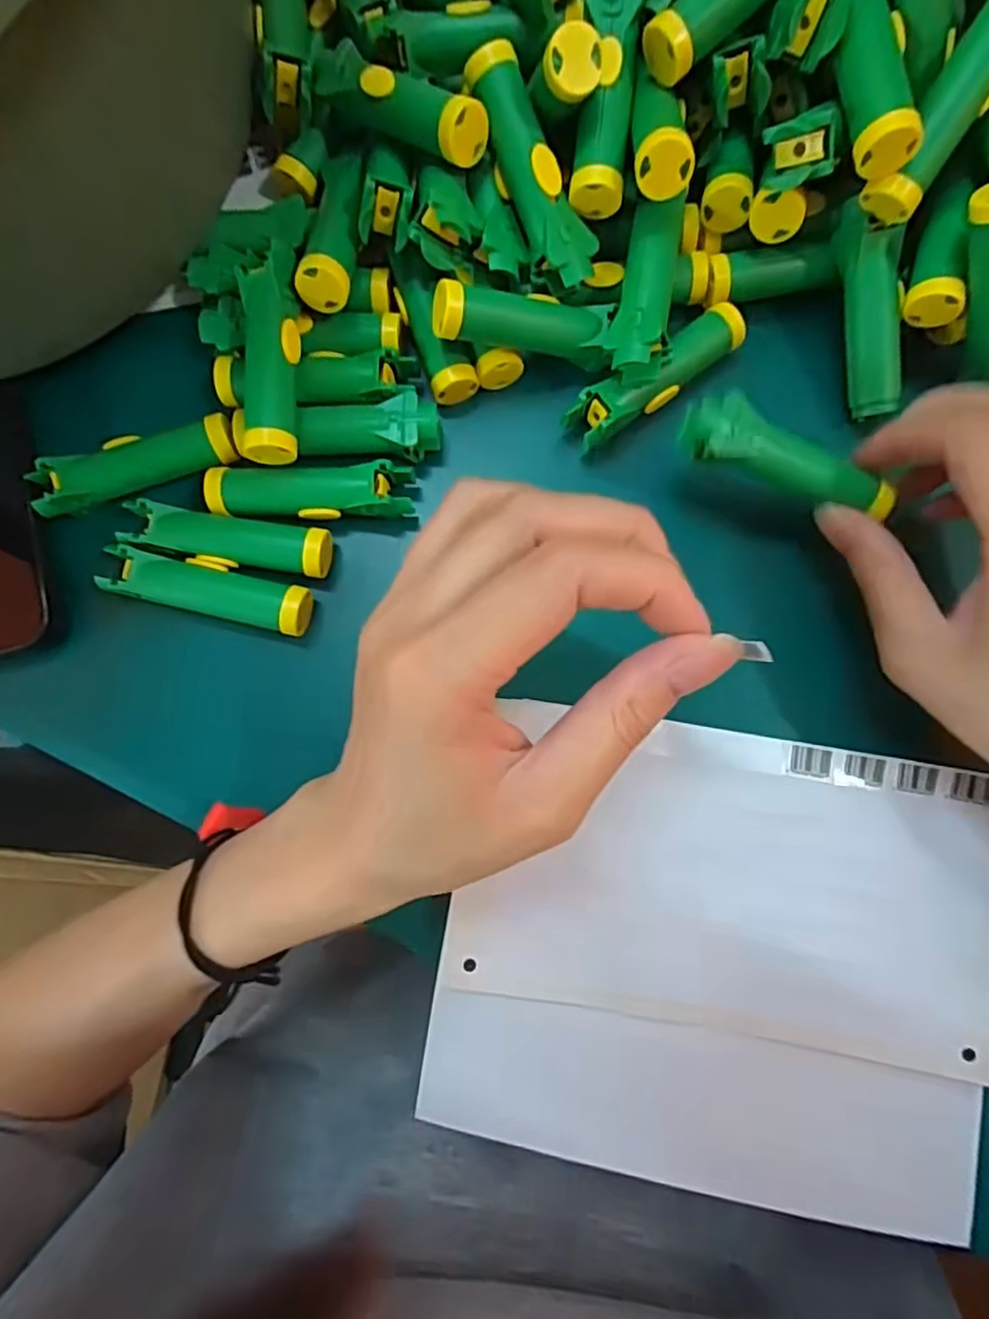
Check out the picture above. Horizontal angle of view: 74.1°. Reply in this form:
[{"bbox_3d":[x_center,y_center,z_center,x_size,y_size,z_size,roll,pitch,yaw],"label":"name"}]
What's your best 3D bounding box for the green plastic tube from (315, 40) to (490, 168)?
[{"bbox_3d":[-0.037,-0.207,0.243,0.076,0.016,0.020,37,92,17],"label":"green plastic tube"}]

